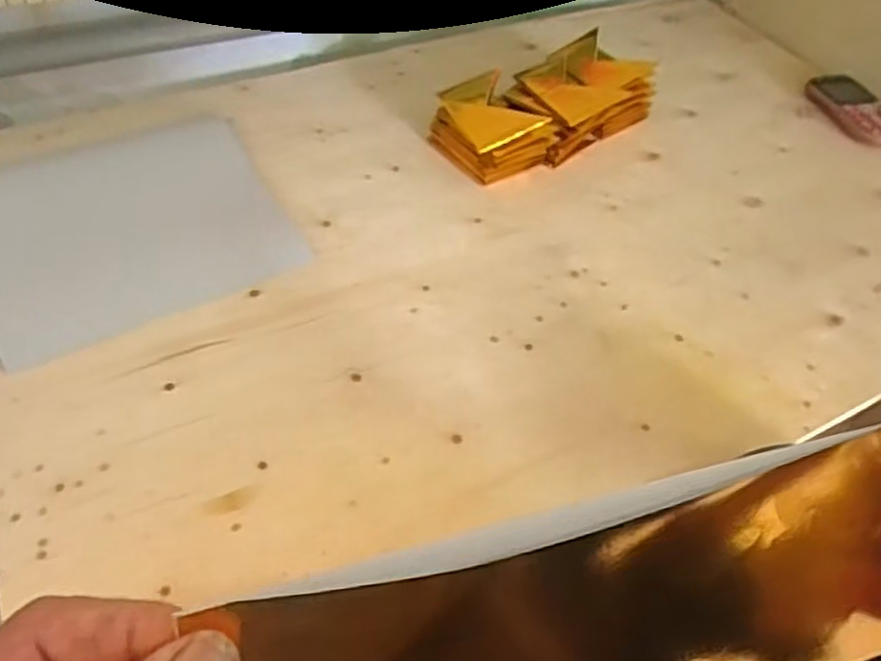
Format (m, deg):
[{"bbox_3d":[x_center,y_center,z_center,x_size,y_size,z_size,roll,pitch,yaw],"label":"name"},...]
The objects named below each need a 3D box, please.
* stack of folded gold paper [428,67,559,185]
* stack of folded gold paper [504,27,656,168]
[{"bbox_3d":[0.052,-0.202,0.729,0.092,0.067,0.102,-23,54,-25],"label":"stack of folded gold paper"},{"bbox_3d":[0.145,-0.248,0.781,0.103,0.070,0.161,38,55,26],"label":"stack of folded gold paper"}]

